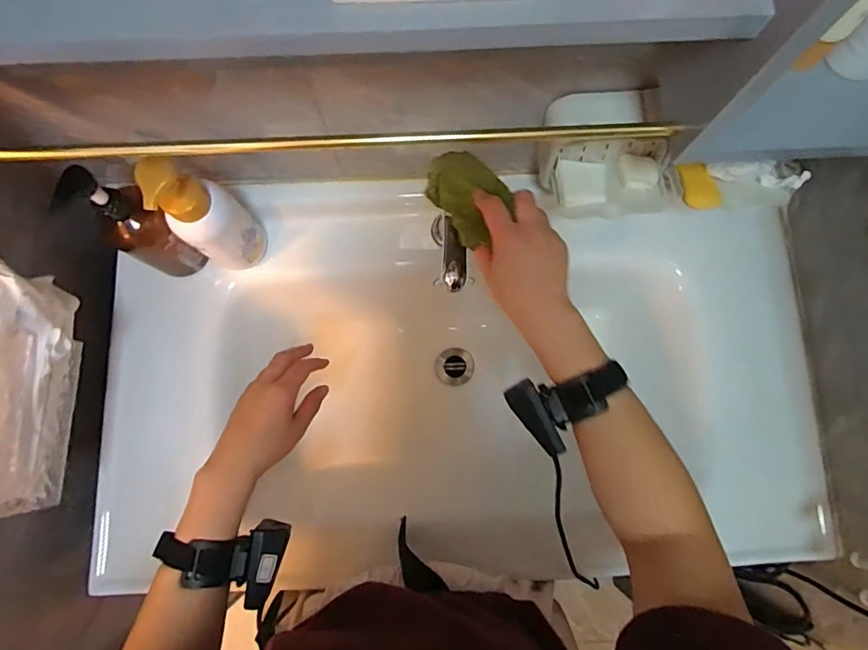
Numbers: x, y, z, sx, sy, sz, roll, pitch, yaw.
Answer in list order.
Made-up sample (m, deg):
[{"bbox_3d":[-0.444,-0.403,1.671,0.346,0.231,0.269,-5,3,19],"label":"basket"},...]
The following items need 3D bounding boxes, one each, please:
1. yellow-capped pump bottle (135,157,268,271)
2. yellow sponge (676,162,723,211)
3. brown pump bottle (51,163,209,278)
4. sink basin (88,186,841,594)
[{"bbox_3d":[-0.255,-0.122,0.560,0.058,0.216,0.076,40,82,6],"label":"yellow-capped pump bottle"},{"bbox_3d":[0.286,-0.150,0.524,0.033,0.009,0.056,-13,80,-3],"label":"yellow sponge"},{"bbox_3d":[-0.329,-0.105,0.556,0.063,0.213,0.061,0,80,-1],"label":"brown pump bottle"},{"bbox_3d":[0.030,0.071,0.704,0.902,0.206,0.496,-2,80,-1],"label":"sink basin"}]

